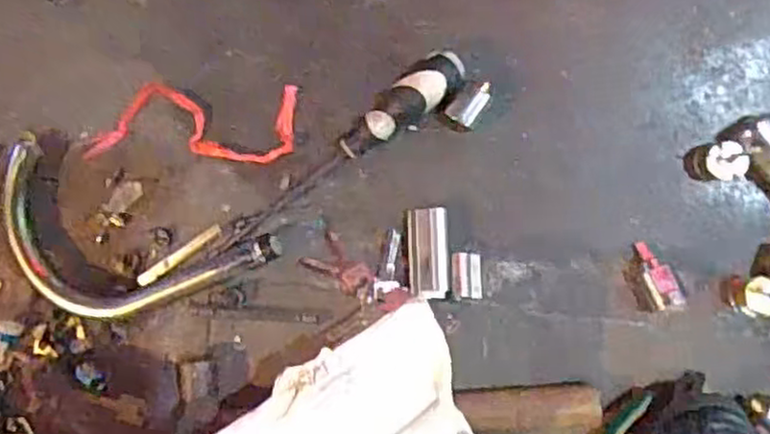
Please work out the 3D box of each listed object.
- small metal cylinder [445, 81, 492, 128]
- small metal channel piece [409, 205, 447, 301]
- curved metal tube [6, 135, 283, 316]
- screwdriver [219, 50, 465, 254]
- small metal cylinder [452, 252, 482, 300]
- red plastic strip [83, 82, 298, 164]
[{"bbox_3d":[0.066,-0.089,0.559,0.023,0.021,0.036,34,98,2],"label":"small metal cylinder"},{"bbox_3d":[0.034,0.028,0.569,0.031,0.027,0.069,-1,95,6],"label":"small metal channel piece"},{"bbox_3d":[-0.227,0.034,0.609,0.269,0.041,0.128,19,96,6],"label":"curved metal tube"},{"bbox_3d":[-0.035,-0.044,0.568,0.236,0.039,0.034,-40,91,8],"label":"screwdriver"},{"bbox_3d":[0.065,0.046,0.568,0.022,0.015,0.036,-1,92,7],"label":"small metal cylinder"},{"bbox_3d":[-0.167,-0.079,0.609,0.187,0.019,0.063,2,93,7],"label":"red plastic strip"}]

